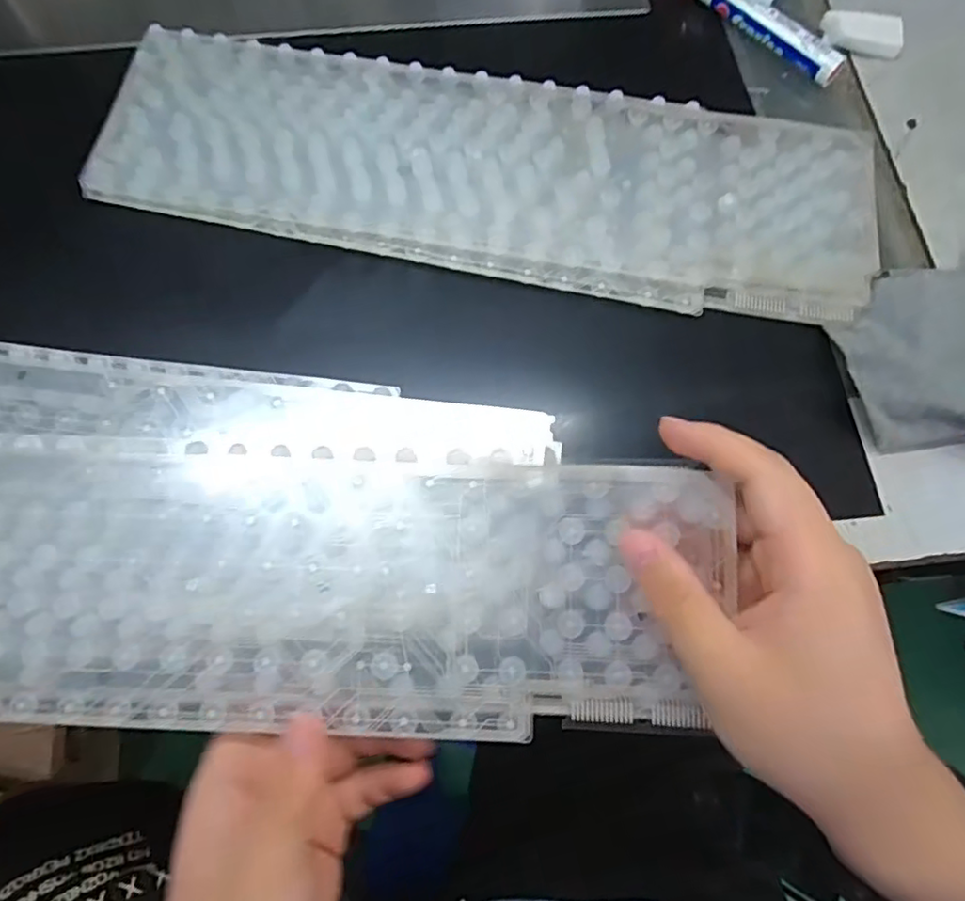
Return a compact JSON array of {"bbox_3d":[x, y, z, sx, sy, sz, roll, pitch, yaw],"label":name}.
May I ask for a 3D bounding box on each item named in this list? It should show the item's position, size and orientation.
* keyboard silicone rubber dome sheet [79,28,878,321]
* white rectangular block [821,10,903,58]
[{"bbox_3d":[-0.001,-0.152,0.332,0.403,0.013,0.124,11,70,4],"label":"keyboard silicone rubber dome sheet"},{"bbox_3d":[0.227,-0.250,0.365,0.046,0.011,0.021,11,72,3],"label":"white rectangular block"}]

